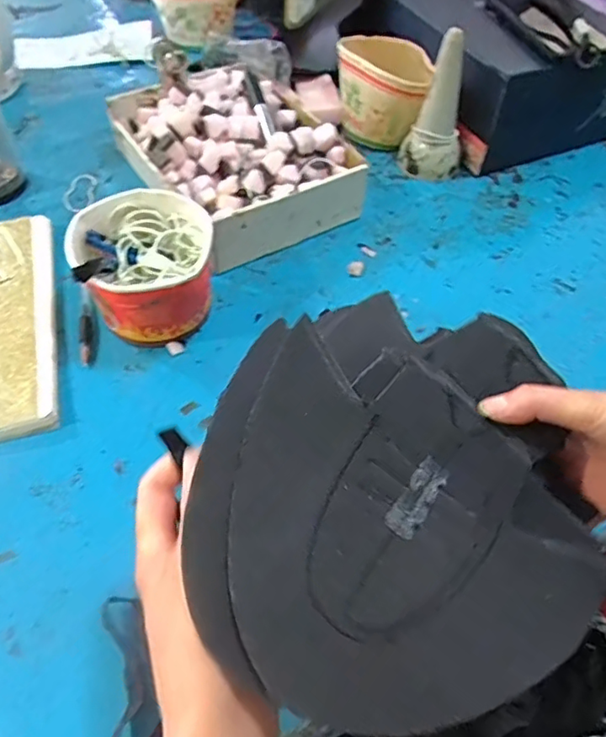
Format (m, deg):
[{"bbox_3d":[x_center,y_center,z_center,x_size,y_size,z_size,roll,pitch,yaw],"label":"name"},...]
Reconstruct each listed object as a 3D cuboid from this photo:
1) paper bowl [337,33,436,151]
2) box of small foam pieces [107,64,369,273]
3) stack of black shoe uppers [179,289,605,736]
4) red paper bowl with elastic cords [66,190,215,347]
[{"bbox_3d":[0.091,-0.324,0.678,0.105,0.084,0.102,1,51,-2],"label":"paper bowl"},{"bbox_3d":[-0.077,-0.232,0.621,0.199,0.072,0.258,-22,55,-19],"label":"box of small foam pieces"},{"bbox_3d":[0.058,0.060,0.305,0.199,0.074,0.236,17,52,11],"label":"stack of black shoe uppers"},{"bbox_3d":[-0.133,-0.088,0.499,0.113,0.091,0.115,1,51,-2],"label":"red paper bowl with elastic cords"}]

